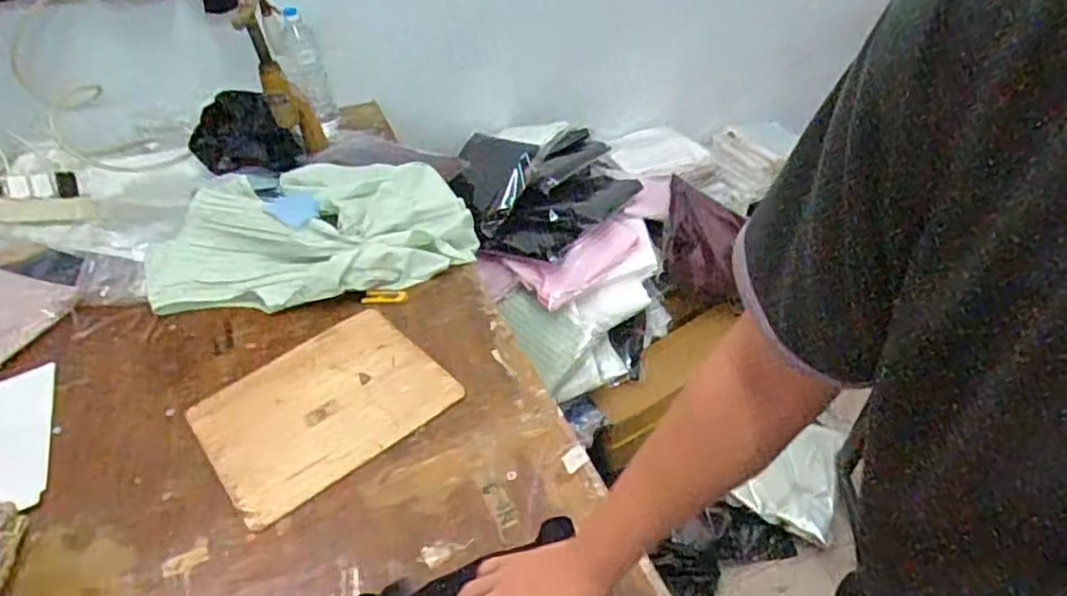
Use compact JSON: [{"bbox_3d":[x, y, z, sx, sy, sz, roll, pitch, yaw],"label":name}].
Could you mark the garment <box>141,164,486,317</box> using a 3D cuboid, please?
[{"bbox_3d":[-0.370,-0.127,1.118,0.524,0.116,0.335,-8,38,-5],"label":"garment"}]

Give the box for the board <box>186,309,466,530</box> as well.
[{"bbox_3d":[-0.271,0.131,0.853,0.290,0.014,0.247,-29,44,-28],"label":"board"}]

